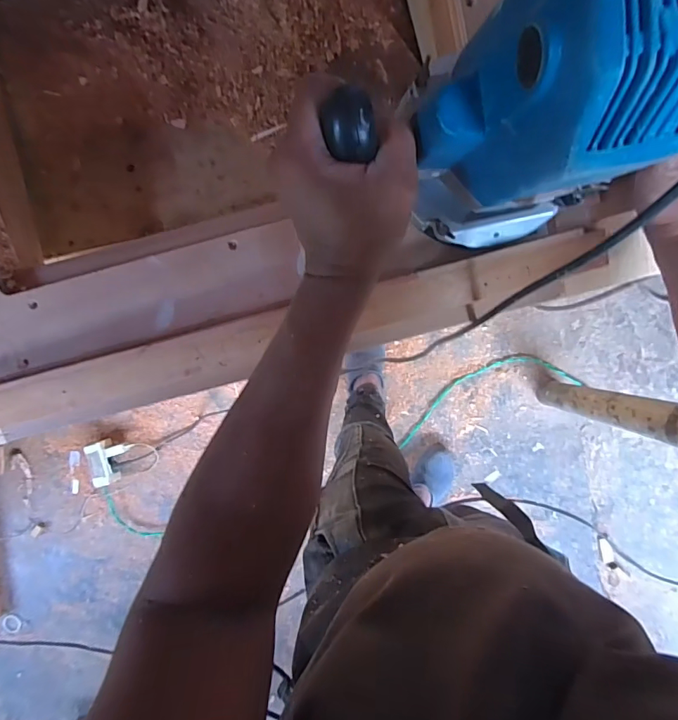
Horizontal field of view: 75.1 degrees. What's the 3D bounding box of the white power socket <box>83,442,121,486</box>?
[{"bbox_3d":[-0.689,0.302,1.275,0.057,0.052,0.129,-12,103,4],"label":"white power socket"}]

